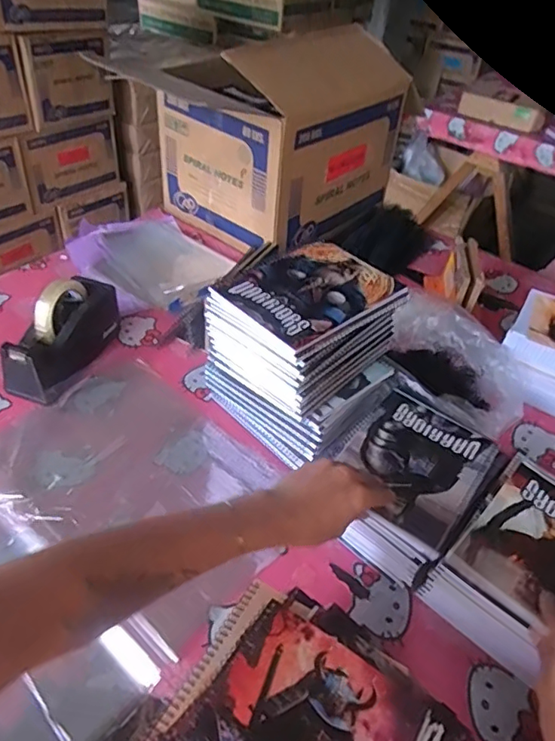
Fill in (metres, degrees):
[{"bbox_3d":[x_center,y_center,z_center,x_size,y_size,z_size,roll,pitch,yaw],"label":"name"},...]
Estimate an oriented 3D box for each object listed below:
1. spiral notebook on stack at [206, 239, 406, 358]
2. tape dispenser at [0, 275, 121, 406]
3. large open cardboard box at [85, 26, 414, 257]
[{"bbox_3d":[0.045,-0.098,0.663,0.201,0.012,0.147,-30,54,-33],"label":"spiral notebook on stack"},{"bbox_3d":[-0.312,-0.054,0.805,0.081,0.116,0.197,21,44,15],"label":"tape dispenser"},{"bbox_3d":[0.010,-0.499,1.157,0.359,0.320,0.426,36,50,28],"label":"large open cardboard box"}]

